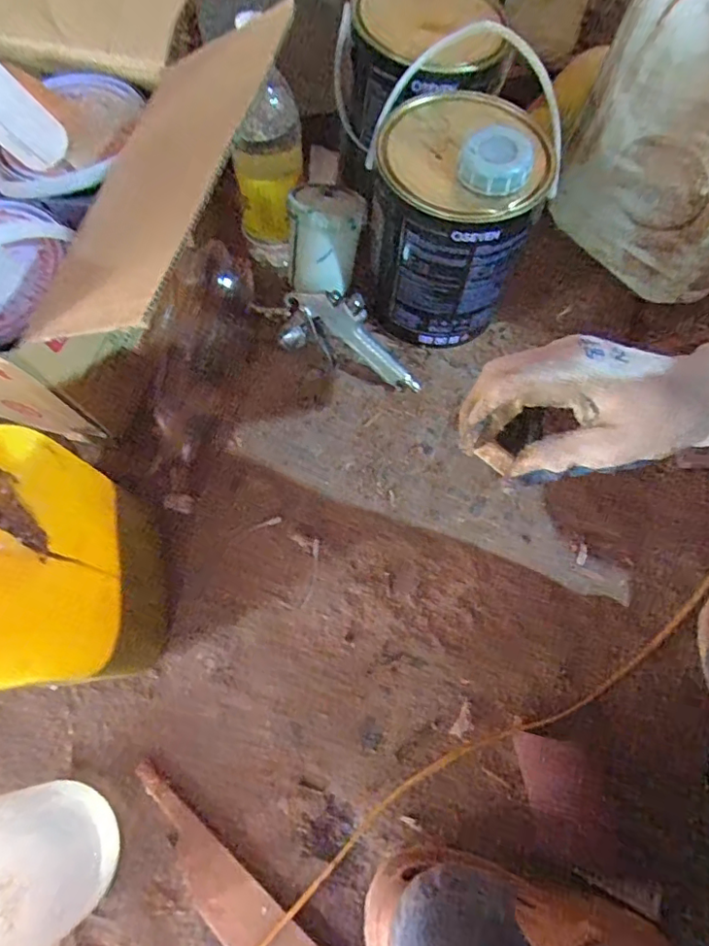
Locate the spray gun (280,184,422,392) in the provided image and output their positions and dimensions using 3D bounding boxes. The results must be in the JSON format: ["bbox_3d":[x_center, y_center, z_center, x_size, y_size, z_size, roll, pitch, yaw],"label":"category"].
[{"bbox_3d":[0.010,-0.210,0.635,0.180,0.161,0.143,19,72,8],"label":"spray gun"}]

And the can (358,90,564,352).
[{"bbox_3d":[0.106,-0.267,0.619,0.157,0.222,0.162,-1,71,2],"label":"can"}]

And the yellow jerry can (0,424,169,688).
[{"bbox_3d":[-0.233,0.080,0.459,0.096,0.293,0.177,-7,71,0],"label":"yellow jerry can"}]

